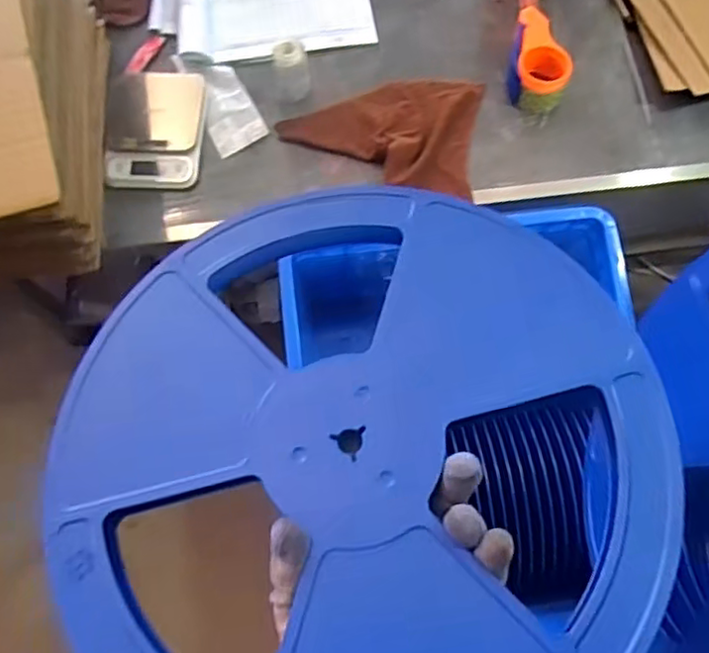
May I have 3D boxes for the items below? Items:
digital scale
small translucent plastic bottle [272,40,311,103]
[{"bbox_3d":[-0.309,-0.312,0.985,0.141,0.028,0.182,0,71,2],"label":"digital scale"},{"bbox_3d":[-0.098,-0.399,0.993,0.054,0.078,0.048,-10,71,-2],"label":"small translucent plastic bottle"}]

